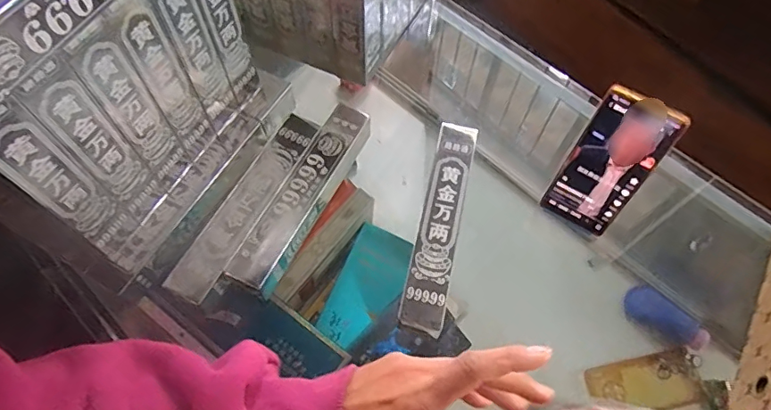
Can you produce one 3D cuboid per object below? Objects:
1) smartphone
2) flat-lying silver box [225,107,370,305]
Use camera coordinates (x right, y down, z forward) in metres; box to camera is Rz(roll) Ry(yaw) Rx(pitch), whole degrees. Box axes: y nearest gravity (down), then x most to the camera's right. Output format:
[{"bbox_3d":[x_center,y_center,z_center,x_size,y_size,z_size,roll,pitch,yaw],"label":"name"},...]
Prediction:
[{"bbox_3d":[0.221,-0.038,0.495,0.073,0.154,0.012,31,42,13],"label":"smartphone"},{"bbox_3d":[-0.085,-0.010,0.528,0.047,0.040,0.222,26,66,11],"label":"flat-lying silver box"}]

